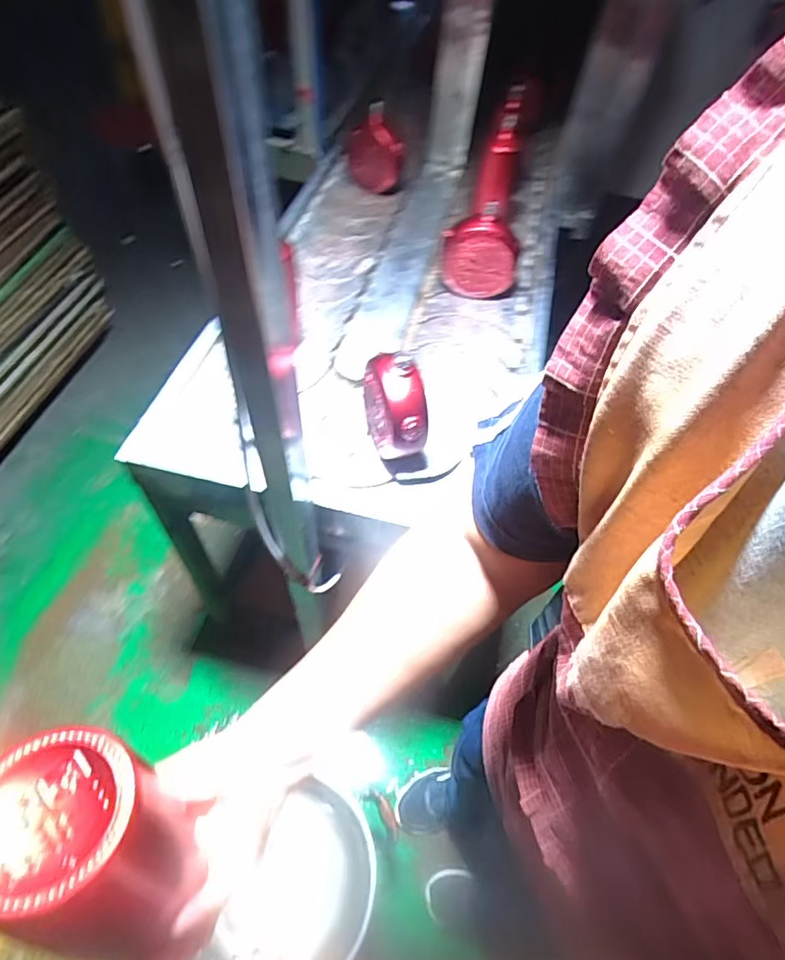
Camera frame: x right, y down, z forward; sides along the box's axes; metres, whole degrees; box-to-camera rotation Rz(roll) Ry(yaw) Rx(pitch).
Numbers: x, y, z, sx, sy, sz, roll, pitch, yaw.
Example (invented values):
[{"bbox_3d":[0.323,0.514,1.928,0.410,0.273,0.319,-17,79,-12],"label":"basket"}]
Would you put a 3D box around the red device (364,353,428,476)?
[{"bbox_3d":[0.005,-0.091,0.729,0.064,0.145,0.111,-13,57,-15],"label":"red device"}]

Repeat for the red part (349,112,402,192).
[{"bbox_3d":[-0.038,-0.719,1.197,0.111,0.146,0.080,3,54,-3],"label":"red part"}]

